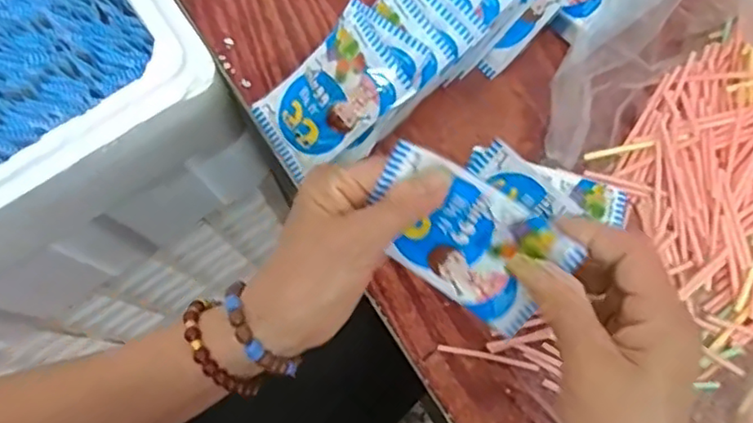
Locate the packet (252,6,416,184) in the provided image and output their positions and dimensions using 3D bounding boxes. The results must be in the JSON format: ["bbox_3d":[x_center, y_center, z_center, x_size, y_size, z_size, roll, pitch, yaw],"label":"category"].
[{"bbox_3d":[-0.033,-0.074,0.420,0.105,0.015,0.067,-39,78,22],"label":"packet"}]

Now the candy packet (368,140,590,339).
[{"bbox_3d":[0.043,0.015,0.318,0.100,0.009,0.065,32,122,3],"label":"candy packet"}]

